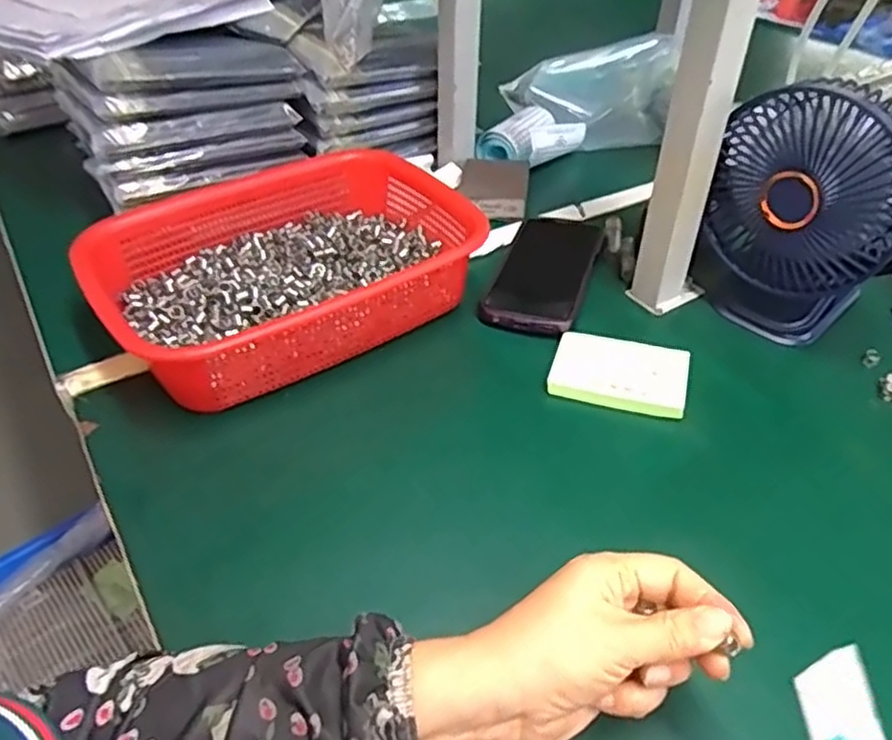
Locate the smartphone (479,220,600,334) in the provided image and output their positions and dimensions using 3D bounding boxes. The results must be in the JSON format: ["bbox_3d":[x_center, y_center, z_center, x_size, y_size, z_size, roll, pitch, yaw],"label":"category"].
[{"bbox_3d":[0.089,-0.094,0.618,0.076,0.009,0.180,14,42,15],"label":"smartphone"}]

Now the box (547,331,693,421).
[{"bbox_3d":[0.128,0.002,0.517,0.095,0.013,0.066,12,41,14],"label":"box"}]

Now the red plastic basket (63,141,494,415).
[{"bbox_3d":[-0.118,-0.086,0.556,0.269,0.063,0.201,-26,47,-28],"label":"red plastic basket"}]

